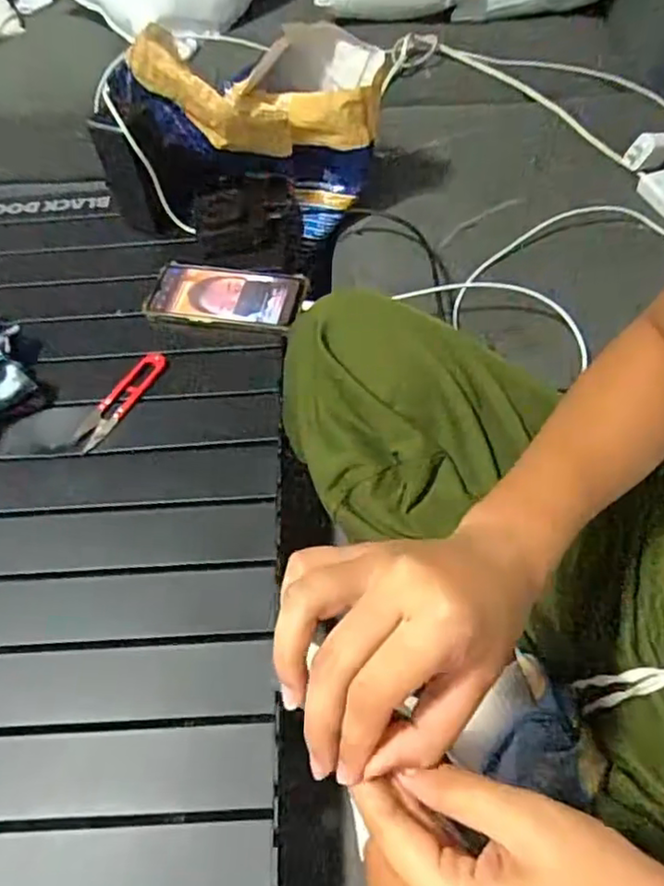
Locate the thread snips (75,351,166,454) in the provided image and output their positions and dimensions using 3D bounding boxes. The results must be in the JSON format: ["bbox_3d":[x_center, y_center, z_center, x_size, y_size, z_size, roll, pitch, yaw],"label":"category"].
[{"bbox_3d":[-0.205,-0.044,0.607,0.036,0.015,0.118,17,57,13],"label":"thread snips"}]

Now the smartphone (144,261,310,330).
[{"bbox_3d":[-0.115,-0.161,0.675,0.164,0.016,0.082,7,55,7],"label":"smartphone"}]

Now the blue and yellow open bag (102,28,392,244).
[{"bbox_3d":[-0.090,-0.364,0.735,0.286,0.183,0.123,-7,56,-1],"label":"blue and yellow open bag"}]

